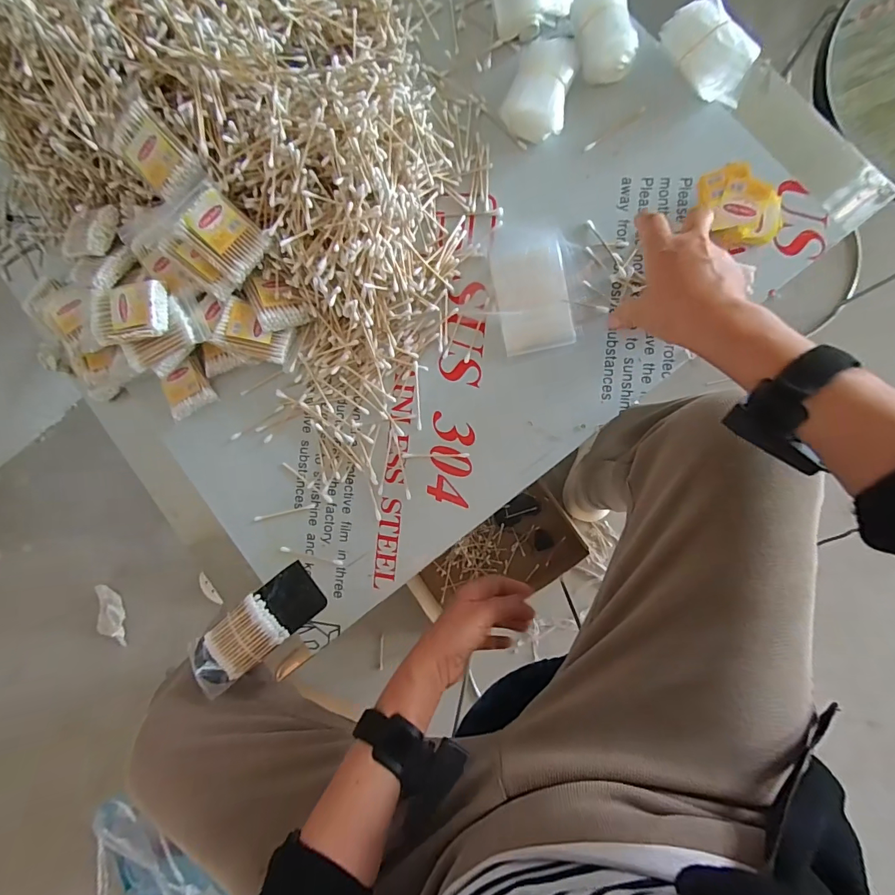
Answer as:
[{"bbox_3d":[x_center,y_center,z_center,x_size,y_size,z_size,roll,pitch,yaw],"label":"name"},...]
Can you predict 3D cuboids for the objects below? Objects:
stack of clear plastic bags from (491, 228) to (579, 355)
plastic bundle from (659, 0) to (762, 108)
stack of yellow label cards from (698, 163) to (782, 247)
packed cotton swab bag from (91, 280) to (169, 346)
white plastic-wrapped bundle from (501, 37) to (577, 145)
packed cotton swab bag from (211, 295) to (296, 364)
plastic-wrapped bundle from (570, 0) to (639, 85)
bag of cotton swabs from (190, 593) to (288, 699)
[{"bbox_3d":[0.085,-0.163,0.453,0.070,0.015,0.127,-10,86,8],"label":"stack of clear plastic bags"},{"bbox_3d":[0.246,-0.373,0.417,0.047,0.025,0.097,-36,83,6],"label":"plastic bundle"},{"bbox_3d":[0.279,-0.231,0.422,0.055,0.022,0.083,-39,87,4],"label":"stack of yellow label cards"},{"bbox_3d":[-0.321,-0.136,0.443,0.076,0.017,0.058,-6,87,9],"label":"packed cotton swab bag"},{"bbox_3d":[0.091,-0.357,0.444,0.062,0.037,0.083,14,91,8],"label":"white plastic-wrapped bundle"},{"bbox_3d":[-0.201,-0.120,0.466,0.075,0.015,0.051,21,88,-11],"label":"packed cotton swab bag"},{"bbox_3d":[0.151,-0.407,0.433,0.052,0.042,0.081,-16,87,7],"label":"plastic-wrapped bundle"},{"bbox_3d":[-0.235,0.218,0.484,0.111,0.014,0.062,-41,82,5],"label":"bag of cotton swabs"}]

